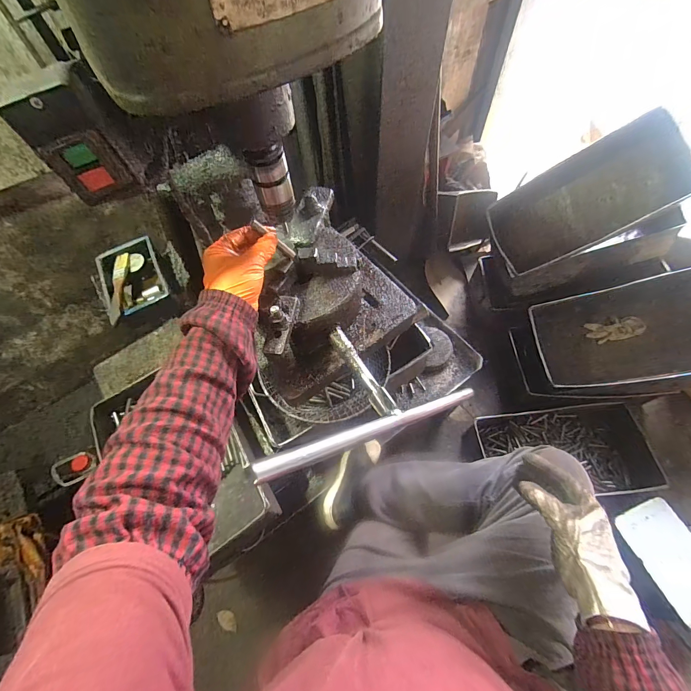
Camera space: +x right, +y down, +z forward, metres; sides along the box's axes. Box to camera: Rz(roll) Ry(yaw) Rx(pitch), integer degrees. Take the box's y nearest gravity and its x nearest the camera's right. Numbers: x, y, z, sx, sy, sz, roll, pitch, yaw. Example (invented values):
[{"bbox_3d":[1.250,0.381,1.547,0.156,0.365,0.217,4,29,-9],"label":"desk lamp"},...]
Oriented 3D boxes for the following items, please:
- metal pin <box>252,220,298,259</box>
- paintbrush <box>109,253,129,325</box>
[{"bbox_3d":[-0.098,-0.147,0.469,0.009,0.077,0.011,-10,54,41],"label":"metal pin"},{"bbox_3d":[-0.375,-0.099,0.557,0.022,0.008,0.151,-14,63,-5],"label":"paintbrush"}]

